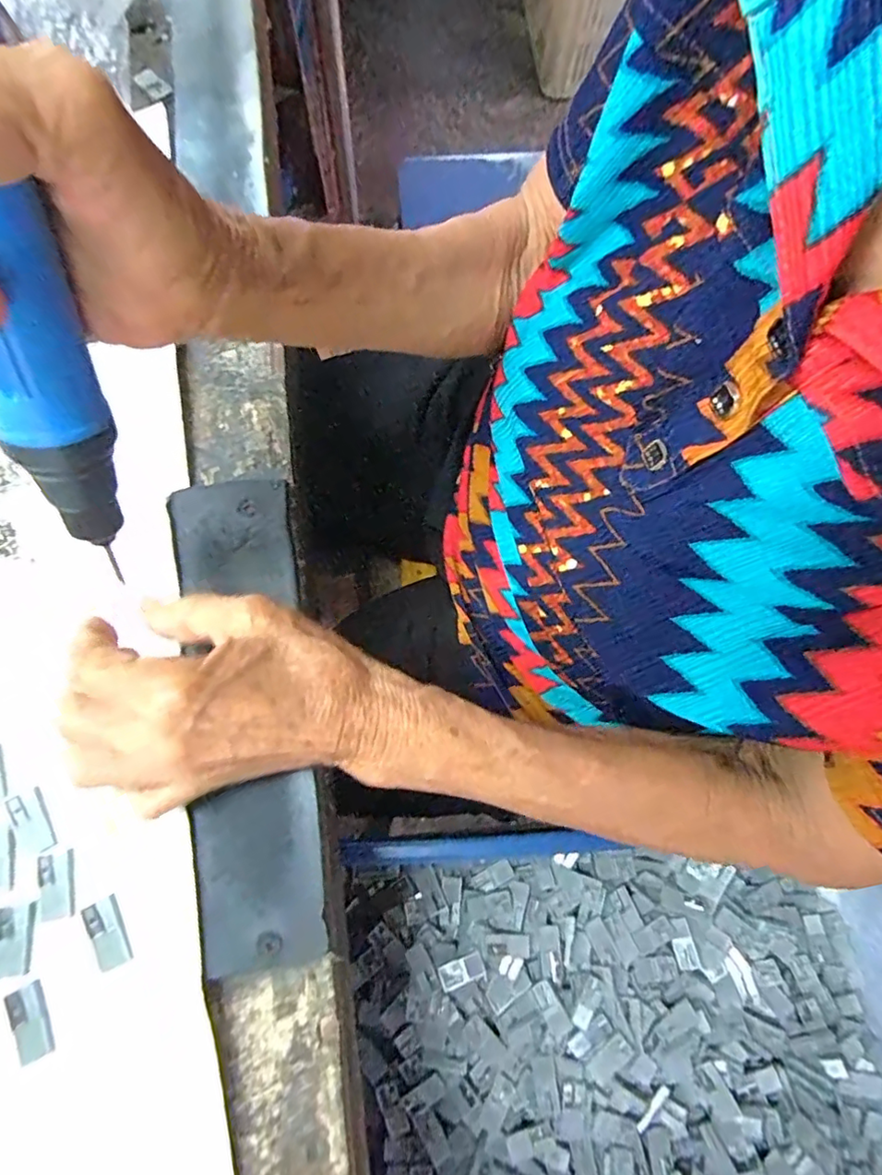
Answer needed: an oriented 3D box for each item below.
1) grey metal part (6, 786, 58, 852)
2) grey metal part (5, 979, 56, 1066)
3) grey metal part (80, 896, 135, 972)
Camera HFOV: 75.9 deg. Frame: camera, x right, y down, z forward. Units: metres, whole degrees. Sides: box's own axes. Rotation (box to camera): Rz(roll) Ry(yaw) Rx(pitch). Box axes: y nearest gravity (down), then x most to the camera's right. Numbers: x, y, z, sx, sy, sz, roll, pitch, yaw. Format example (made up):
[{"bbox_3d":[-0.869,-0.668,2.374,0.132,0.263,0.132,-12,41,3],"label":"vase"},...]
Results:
[{"bbox_3d":[-0.178,0.102,0.245,0.014,0.004,0.027,-29,77,-8],"label":"grey metal part"},{"bbox_3d":[-0.165,0.174,0.226,0.014,0.004,0.027,-22,76,-7],"label":"grey metal part"},{"bbox_3d":[-0.139,0.143,0.233,0.014,0.004,0.027,-27,77,-8],"label":"grey metal part"}]

